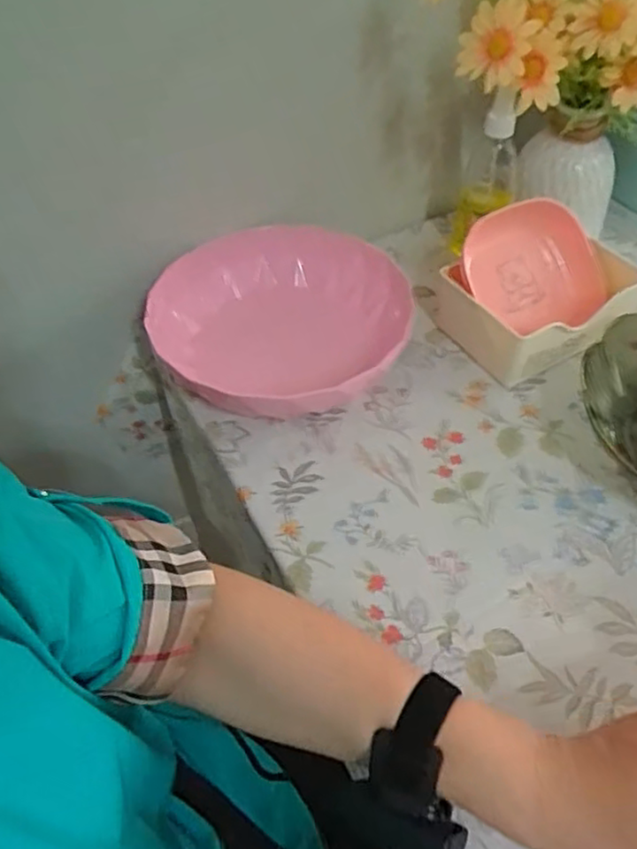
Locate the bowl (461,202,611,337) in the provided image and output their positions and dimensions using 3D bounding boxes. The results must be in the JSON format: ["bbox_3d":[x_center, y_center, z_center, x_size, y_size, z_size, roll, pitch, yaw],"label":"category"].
[{"bbox_3d":[0.204,-0.138,0.629,0.125,0.141,0.044,-28,11,2],"label":"bowl"}]

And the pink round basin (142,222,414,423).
[{"bbox_3d":[-0.037,-0.090,0.645,0.236,0.069,0.241,3,49,3],"label":"pink round basin"}]

